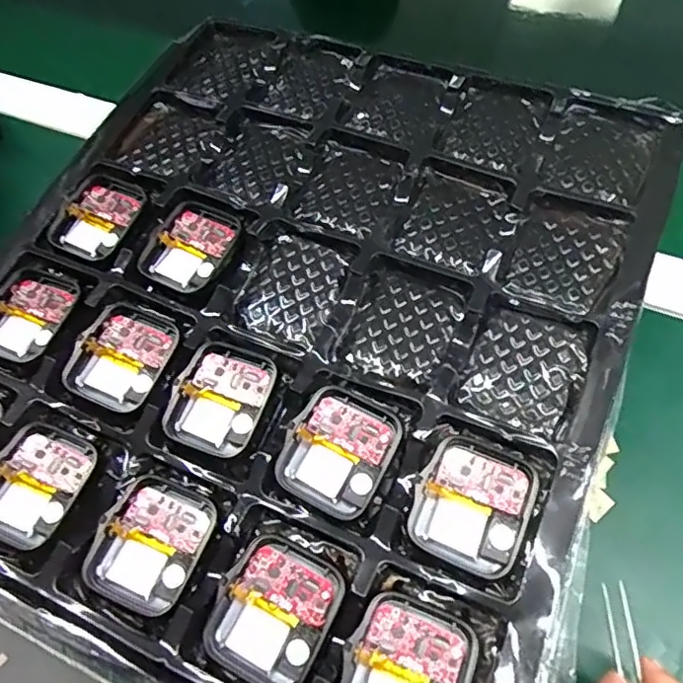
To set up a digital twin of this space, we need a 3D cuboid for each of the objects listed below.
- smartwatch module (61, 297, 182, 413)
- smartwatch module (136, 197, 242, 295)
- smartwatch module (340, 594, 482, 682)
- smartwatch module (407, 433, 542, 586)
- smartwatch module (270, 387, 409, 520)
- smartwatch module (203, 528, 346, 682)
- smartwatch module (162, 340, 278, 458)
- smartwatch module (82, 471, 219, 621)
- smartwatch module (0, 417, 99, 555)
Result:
[{"bbox_3d":[-0.088,0.005,0.241,0.036,0.007,0.043,20,63,15],"label":"smartwatch module"},{"bbox_3d":[-0.067,-0.043,0.264,0.036,0.008,0.043,23,64,16],"label":"smartwatch module"},{"bbox_3d":[0.020,0.104,0.185,0.038,0.007,0.041,20,63,15],"label":"smartwatch module"},{"bbox_3d":[0.045,0.057,0.206,0.036,0.008,0.042,21,64,15],"label":"smartwatch module"},{"bbox_3d":[0.000,0.040,0.219,0.037,0.014,0.042,26,65,18],"label":"smartwatch module"},{"bbox_3d":[-0.022,0.089,0.197,0.036,0.009,0.044,24,65,17],"label":"smartwatch module"},{"bbox_3d":[-0.046,0.021,0.230,0.035,0.005,0.043,20,63,15],"label":"smartwatch module"},{"bbox_3d":[-0.067,0.071,0.211,0.035,0.010,0.044,23,64,17],"label":"smartwatch module"},{"bbox_3d":[-0.114,0.052,0.219,0.033,0.005,0.044,21,64,16],"label":"smartwatch module"}]

